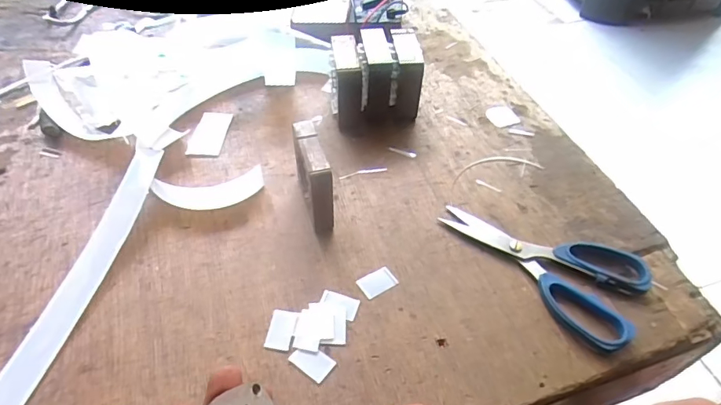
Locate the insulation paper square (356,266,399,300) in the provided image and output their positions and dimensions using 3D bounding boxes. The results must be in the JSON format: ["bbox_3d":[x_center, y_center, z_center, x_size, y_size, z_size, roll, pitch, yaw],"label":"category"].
[{"bbox_3d":[0.014,0.066,0.395,0.030,0.004,0.021,-25,54,-22],"label":"insulation paper square"}]

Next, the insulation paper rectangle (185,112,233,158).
[{"bbox_3d":[-0.162,-0.075,0.511,0.034,0.004,0.071,2,49,1],"label":"insulation paper rectangle"}]

